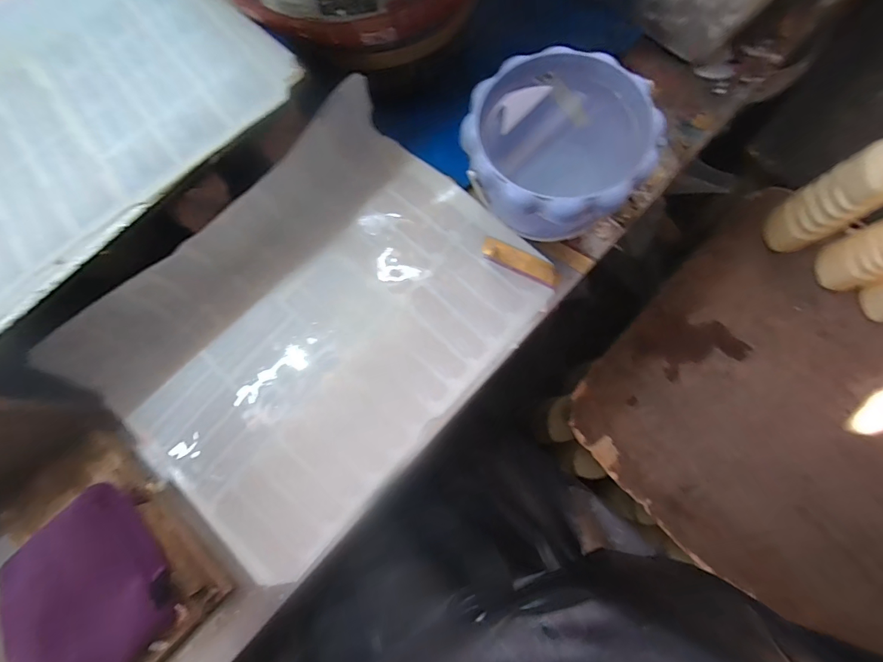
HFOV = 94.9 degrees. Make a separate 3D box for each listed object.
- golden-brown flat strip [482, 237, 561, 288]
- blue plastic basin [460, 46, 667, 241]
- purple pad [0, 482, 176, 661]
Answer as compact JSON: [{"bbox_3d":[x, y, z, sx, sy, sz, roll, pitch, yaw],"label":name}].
[{"bbox_3d":[0.081,-0.070,0.411,0.083,0.005,0.020,26,79,7],"label":"golden-brown flat strip"},{"bbox_3d":[0.096,-0.156,0.376,0.145,0.107,0.147,0,77,1],"label":"blue plastic basin"},{"bbox_3d":[-0.284,0.208,0.324,0.115,0.017,0.131,-40,79,-7],"label":"purple pad"}]

